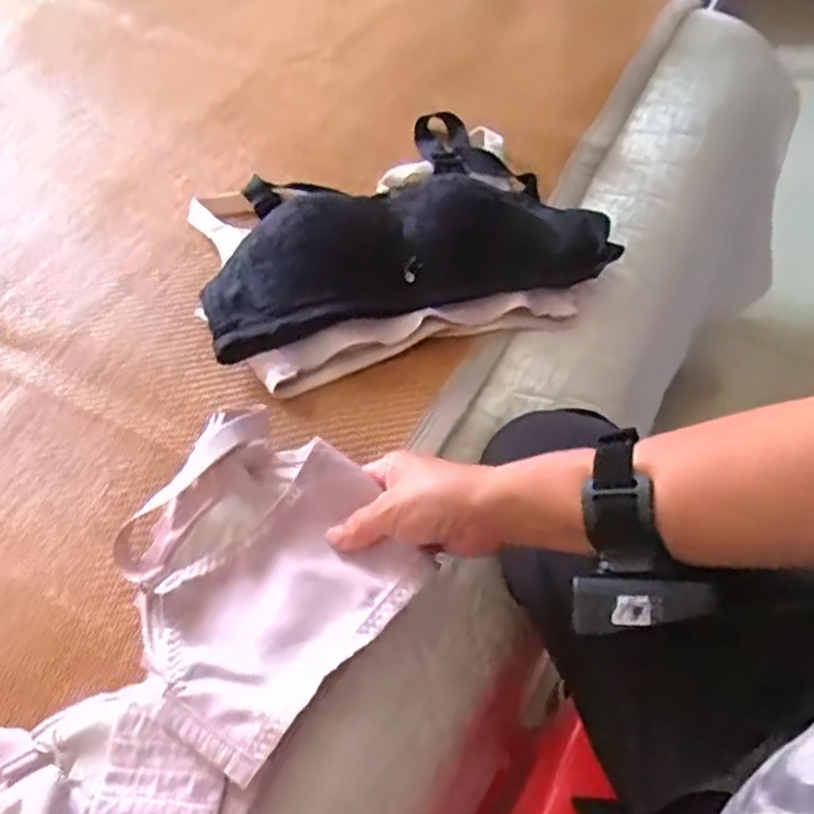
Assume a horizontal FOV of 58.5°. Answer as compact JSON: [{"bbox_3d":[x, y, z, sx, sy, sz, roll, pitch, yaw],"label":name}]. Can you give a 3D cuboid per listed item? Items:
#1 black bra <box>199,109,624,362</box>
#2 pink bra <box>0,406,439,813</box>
[{"bbox_3d":[-0.021,-0.183,0.650,0.354,0.074,0.256,-19,56,-12],"label":"black bra"},{"bbox_3d":[-0.131,0.158,0.401,0.174,0.047,0.333,22,56,16],"label":"pink bra"}]

